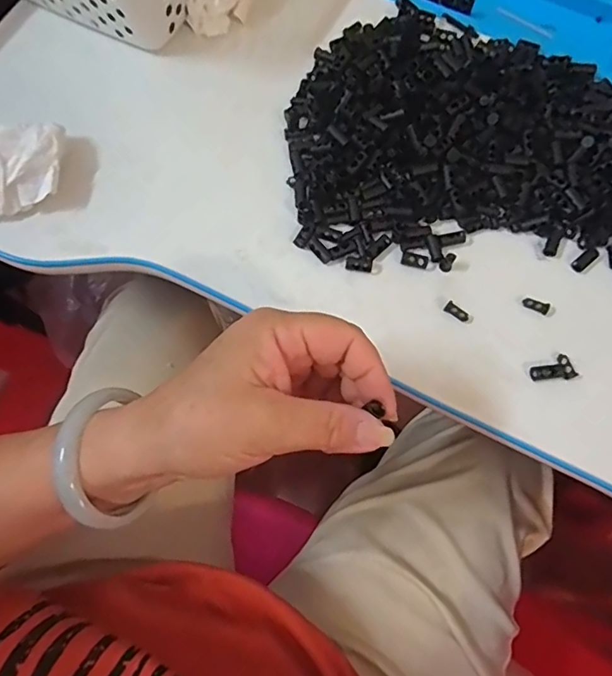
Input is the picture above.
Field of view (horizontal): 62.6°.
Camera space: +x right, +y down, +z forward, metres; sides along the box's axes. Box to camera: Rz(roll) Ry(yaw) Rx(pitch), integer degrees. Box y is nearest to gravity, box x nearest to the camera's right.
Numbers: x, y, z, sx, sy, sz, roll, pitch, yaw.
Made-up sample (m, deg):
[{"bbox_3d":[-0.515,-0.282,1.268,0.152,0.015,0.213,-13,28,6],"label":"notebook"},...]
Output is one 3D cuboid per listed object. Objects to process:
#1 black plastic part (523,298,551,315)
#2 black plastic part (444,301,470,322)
[{"bbox_3d":[0.154,-0.022,0.336,0.017,0.006,0.006,25,74,5],"label":"black plastic part"},{"bbox_3d":[0.101,-0.017,0.334,0.017,0.005,0.006,33,75,8],"label":"black plastic part"}]

